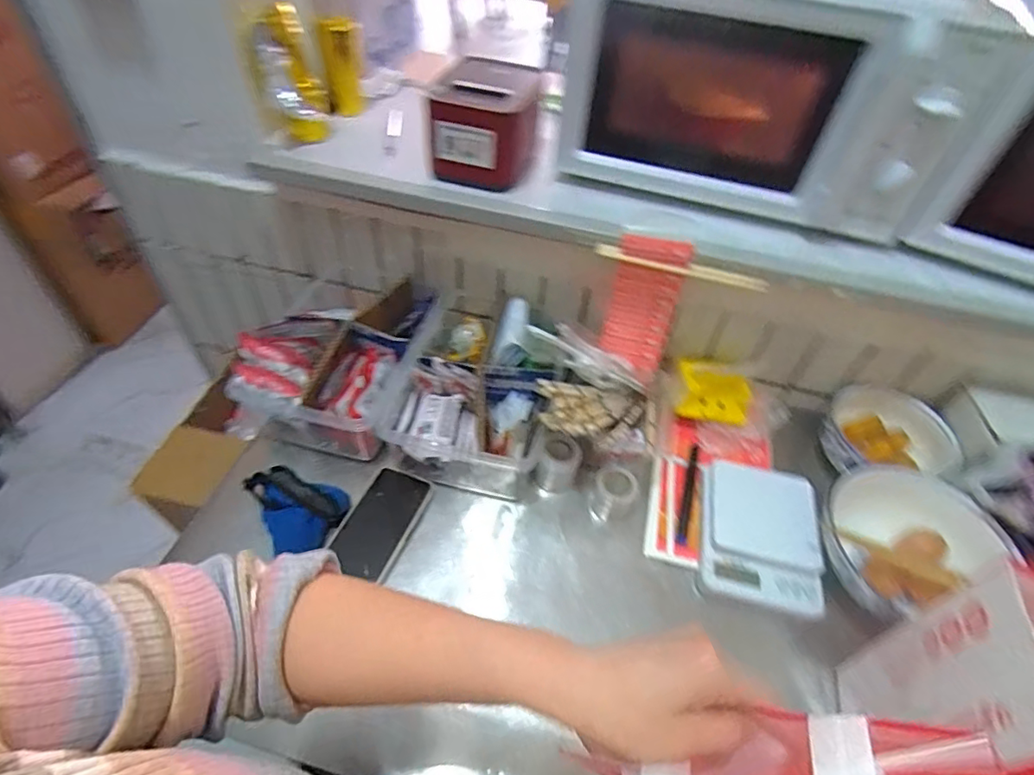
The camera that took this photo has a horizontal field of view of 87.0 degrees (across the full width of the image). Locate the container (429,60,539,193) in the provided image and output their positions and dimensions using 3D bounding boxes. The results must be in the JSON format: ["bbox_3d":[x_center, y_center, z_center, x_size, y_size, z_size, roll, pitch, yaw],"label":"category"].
[{"bbox_3d":[-0.037,-0.341,0.713,0.124,0.101,0.144,18,50,11],"label":"container"}]

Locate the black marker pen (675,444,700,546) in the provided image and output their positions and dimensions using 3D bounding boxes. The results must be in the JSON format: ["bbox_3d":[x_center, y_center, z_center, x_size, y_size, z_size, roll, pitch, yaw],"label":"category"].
[{"bbox_3d":[0.221,0.137,0.706,0.013,0.015,0.147,16,50,9],"label":"black marker pen"}]

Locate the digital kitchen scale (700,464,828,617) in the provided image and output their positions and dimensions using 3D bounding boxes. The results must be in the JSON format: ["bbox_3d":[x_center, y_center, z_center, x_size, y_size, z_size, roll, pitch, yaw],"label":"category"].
[{"bbox_3d":[0.291,0.171,0.653,0.133,0.033,0.171,14,49,8],"label":"digital kitchen scale"}]

